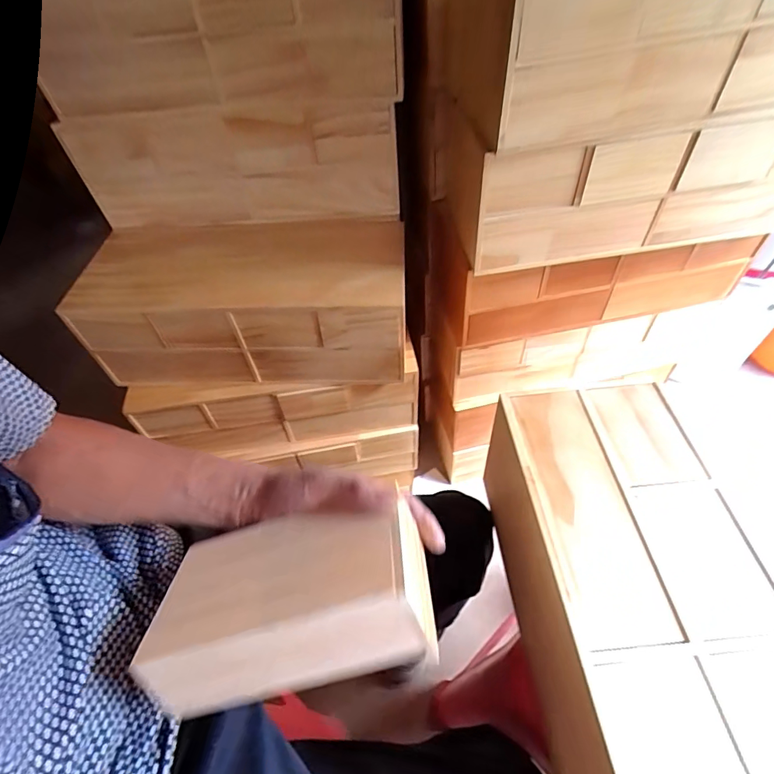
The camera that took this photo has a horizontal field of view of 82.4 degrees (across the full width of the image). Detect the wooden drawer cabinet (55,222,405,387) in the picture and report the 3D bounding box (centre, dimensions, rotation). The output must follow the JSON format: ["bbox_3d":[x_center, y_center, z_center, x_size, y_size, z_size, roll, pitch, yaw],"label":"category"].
[{"bbox_3d":[-0.212,-0.136,0.711,0.471,0.156,0.201,-1,52,2],"label":"wooden drawer cabinet"}]

